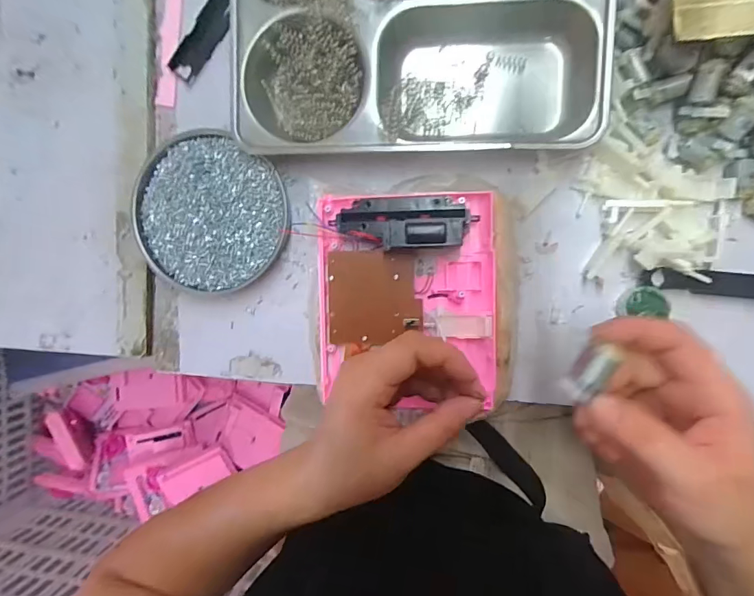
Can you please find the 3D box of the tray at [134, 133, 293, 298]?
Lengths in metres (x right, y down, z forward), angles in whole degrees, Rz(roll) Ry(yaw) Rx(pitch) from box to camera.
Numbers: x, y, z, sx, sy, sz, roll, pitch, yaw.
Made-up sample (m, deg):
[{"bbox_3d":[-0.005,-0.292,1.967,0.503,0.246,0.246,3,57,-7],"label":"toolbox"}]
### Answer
[{"bbox_3d":[-0.142,-0.069,0.358,0.129,0.028,0.128,1,94,8],"label":"tray"}]

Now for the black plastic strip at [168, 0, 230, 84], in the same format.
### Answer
[{"bbox_3d":[-0.148,-0.228,0.359,0.025,0.004,0.084,36,98,-8],"label":"black plastic strip"}]

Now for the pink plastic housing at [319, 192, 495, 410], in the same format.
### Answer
[{"bbox_3d":[0.022,0.003,0.310,0.139,0.036,0.155,0,94,8],"label":"pink plastic housing"}]

